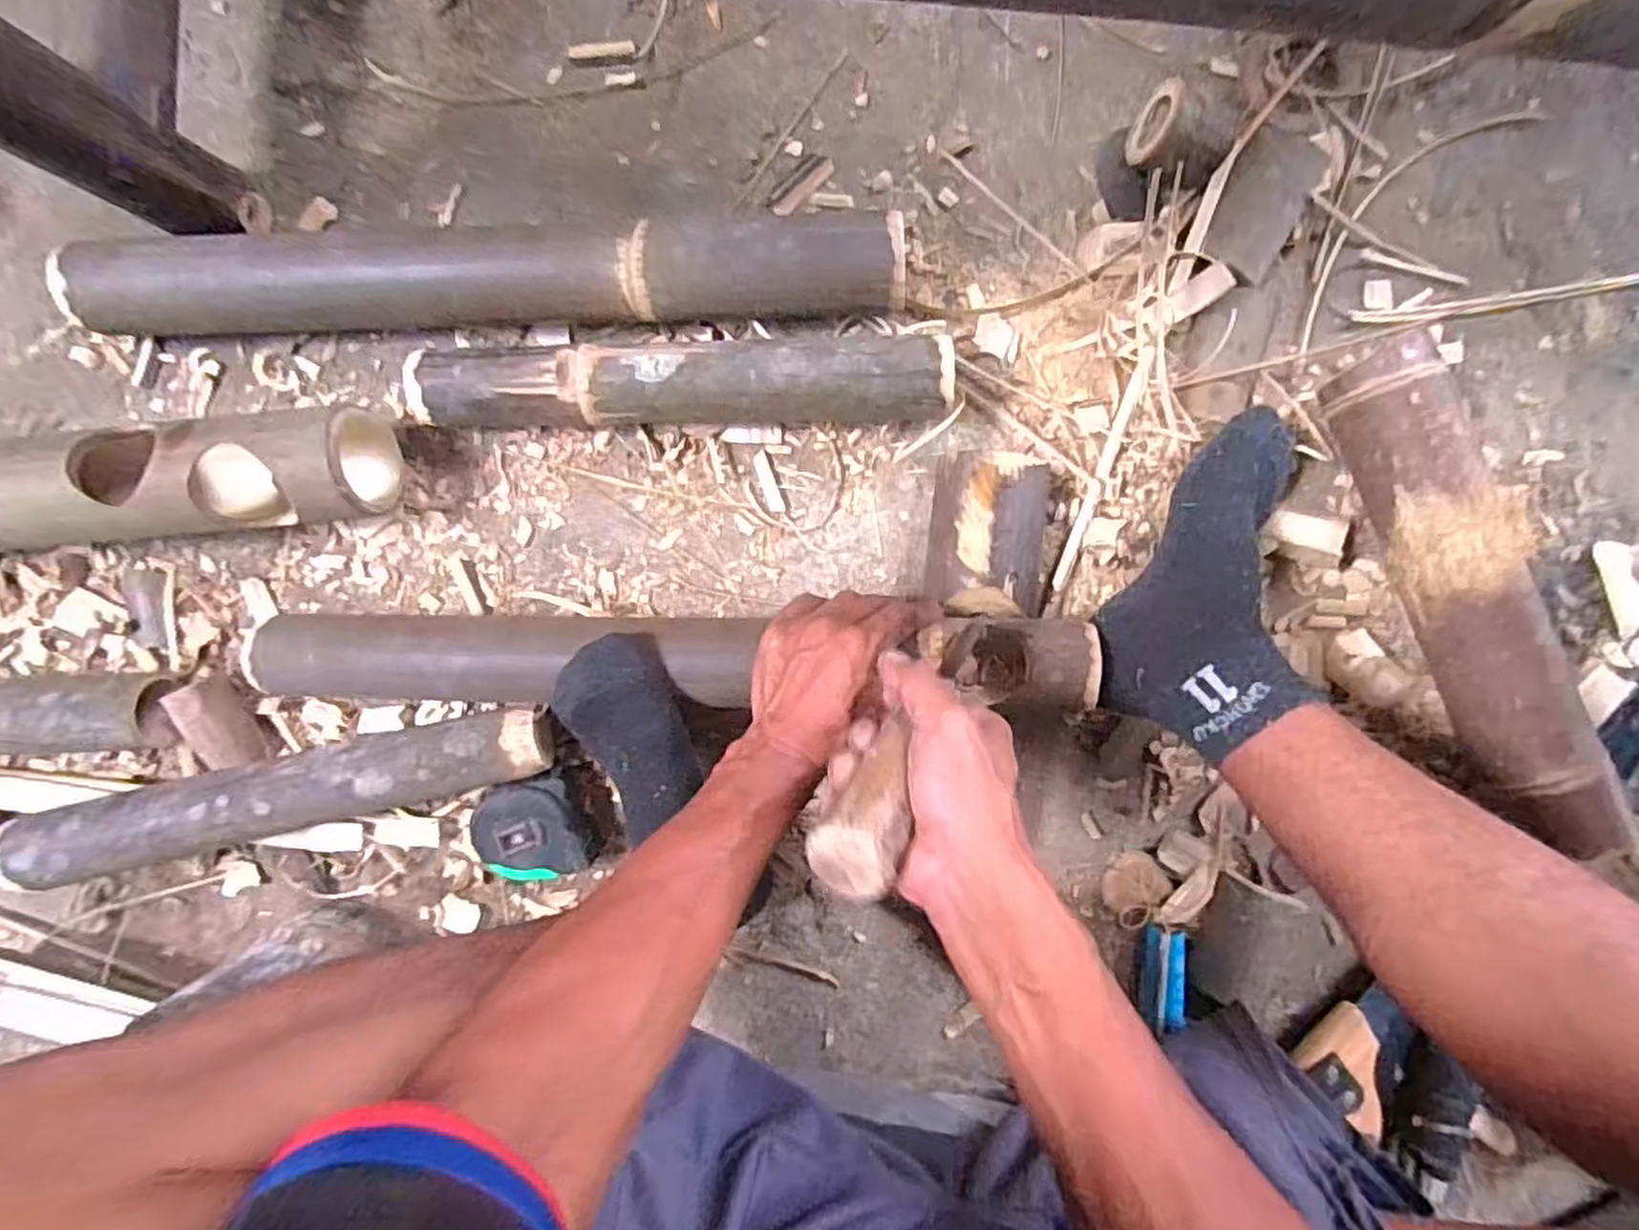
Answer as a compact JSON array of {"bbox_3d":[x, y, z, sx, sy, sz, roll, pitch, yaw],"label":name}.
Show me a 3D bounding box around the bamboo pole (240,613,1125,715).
[{"bbox_3d":[-0.110,0.028,0.522,0.577,0.054,0.067,0,93,5],"label":"bamboo pole"}]

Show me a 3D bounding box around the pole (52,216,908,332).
[{"bbox_3d":[-0.233,-0.235,0.531,0.580,0.072,0.072,-2,93,2],"label":"pole"}]

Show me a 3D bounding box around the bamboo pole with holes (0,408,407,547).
[{"bbox_3d":[-0.605,-0.083,0.545,0.602,0.095,0.088,-4,93,2],"label":"bamboo pole with holes"}]

